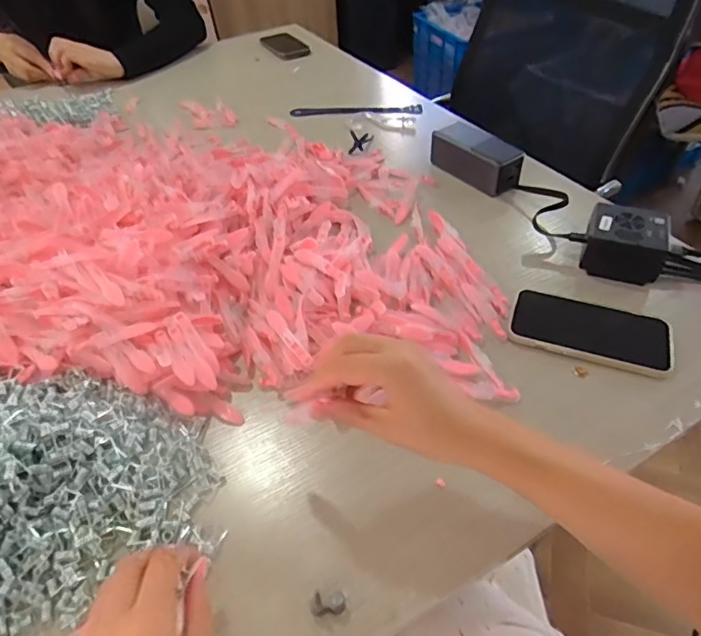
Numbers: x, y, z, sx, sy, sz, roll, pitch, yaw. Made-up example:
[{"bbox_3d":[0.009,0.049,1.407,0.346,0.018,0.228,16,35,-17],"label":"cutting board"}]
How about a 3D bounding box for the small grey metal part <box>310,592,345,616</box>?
[{"bbox_3d":[-0.015,0.193,0.340,0.023,0.018,0.011,-9,47,-5],"label":"small grey metal part"}]

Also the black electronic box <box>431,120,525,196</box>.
[{"bbox_3d":[0.169,-0.212,0.678,0.051,0.058,0.128,-30,52,-23],"label":"black electronic box"}]

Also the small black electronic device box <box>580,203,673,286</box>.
[{"bbox_3d":[0.297,-0.078,0.547,0.080,0.064,0.060,18,50,19],"label":"small black electronic device box"}]

